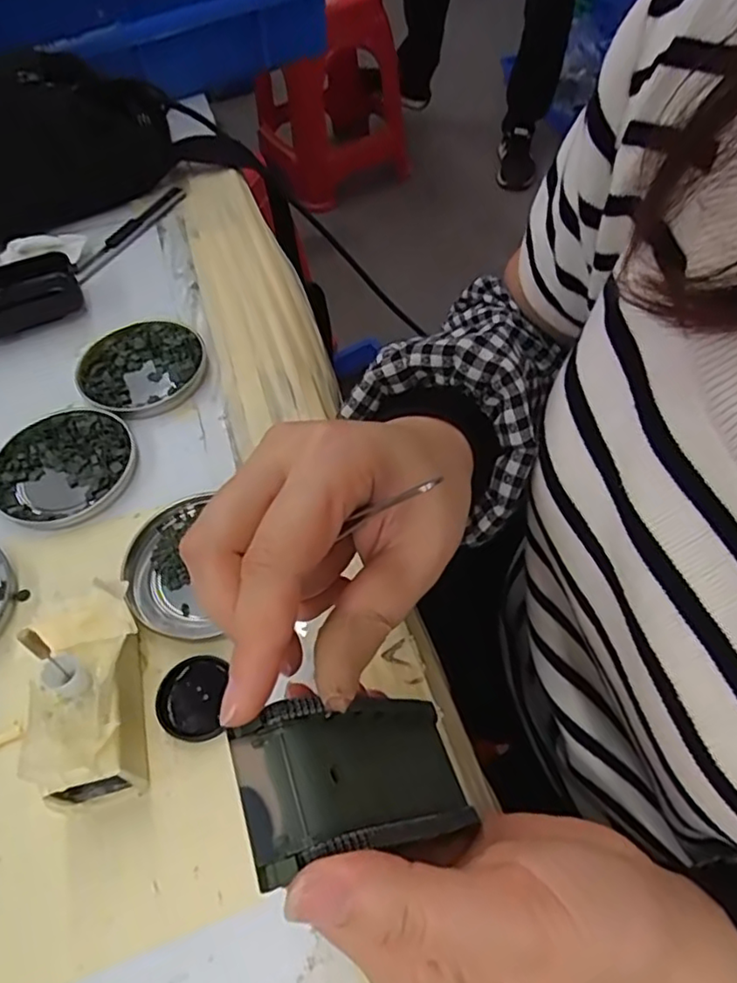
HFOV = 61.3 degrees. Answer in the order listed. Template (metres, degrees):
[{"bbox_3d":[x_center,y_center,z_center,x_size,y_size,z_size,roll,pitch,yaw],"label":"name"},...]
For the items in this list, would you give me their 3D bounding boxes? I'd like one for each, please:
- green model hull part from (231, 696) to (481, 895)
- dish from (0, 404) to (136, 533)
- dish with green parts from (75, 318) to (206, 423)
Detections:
[{"bbox_3d":[0.000,0.086,0.192,0.019,0.088,0.043,-41,55,21],"label":"green model hull part"},{"bbox_3d":[-0.172,-0.015,0.349,0.078,0.009,0.078,-1,55,1],"label":"dish"},{"bbox_3d":[-0.144,-0.081,0.391,0.076,0.009,0.080,-1,55,1],"label":"dish with green parts"}]

